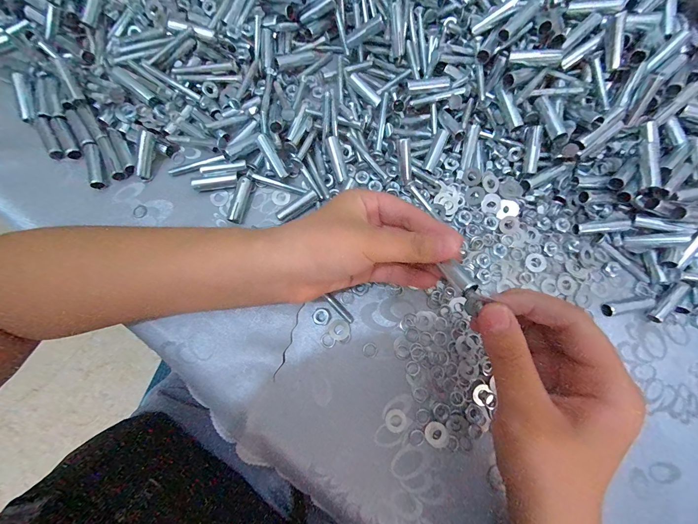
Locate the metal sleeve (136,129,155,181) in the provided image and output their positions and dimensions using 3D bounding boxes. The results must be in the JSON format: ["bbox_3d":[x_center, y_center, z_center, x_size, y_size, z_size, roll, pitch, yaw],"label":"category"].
[{"bbox_3d":[-0.176,-0.092,0.255,0.009,0.008,0.040,18,104,2],"label":"metal sleeve"}]

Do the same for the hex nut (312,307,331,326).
[{"bbox_3d":[-0.022,0.044,0.239,0.014,0.004,0.014,-10,77,-4],"label":"hex nut"}]

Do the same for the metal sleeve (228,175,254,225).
[{"bbox_3d":[-0.094,-0.053,0.255,0.010,0.011,0.041,16,77,2],"label":"metal sleeve"}]

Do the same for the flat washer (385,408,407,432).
[{"bbox_3d":[0.036,0.121,0.224,0.016,0.004,0.016,0,77,-2],"label":"flat washer"}]

